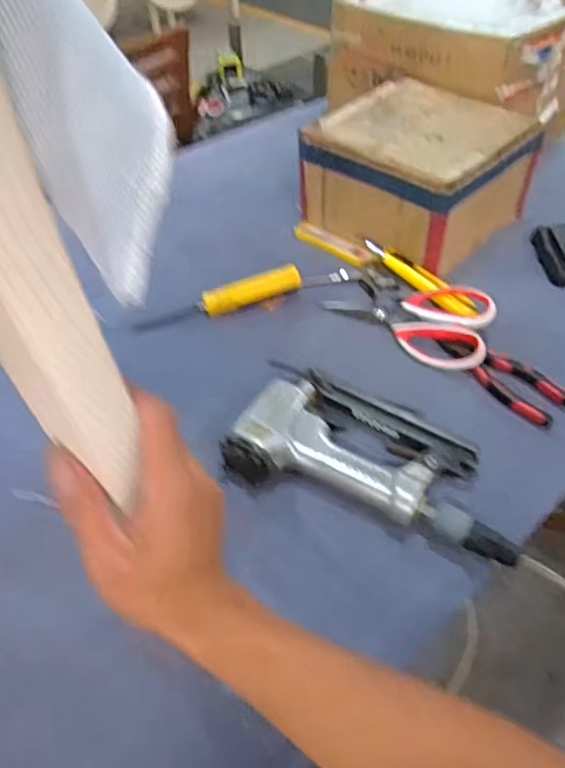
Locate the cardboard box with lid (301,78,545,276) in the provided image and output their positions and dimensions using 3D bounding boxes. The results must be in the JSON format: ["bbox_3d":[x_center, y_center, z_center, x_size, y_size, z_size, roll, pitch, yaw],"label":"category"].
[{"bbox_3d":[0.172,-0.269,0.770,0.218,0.125,0.233,36,57,29],"label":"cardboard box with lid"}]

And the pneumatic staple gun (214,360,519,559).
[{"bbox_3d":[0.083,0.054,0.534,0.241,0.040,0.149,13,49,13],"label":"pneumatic staple gun"}]

